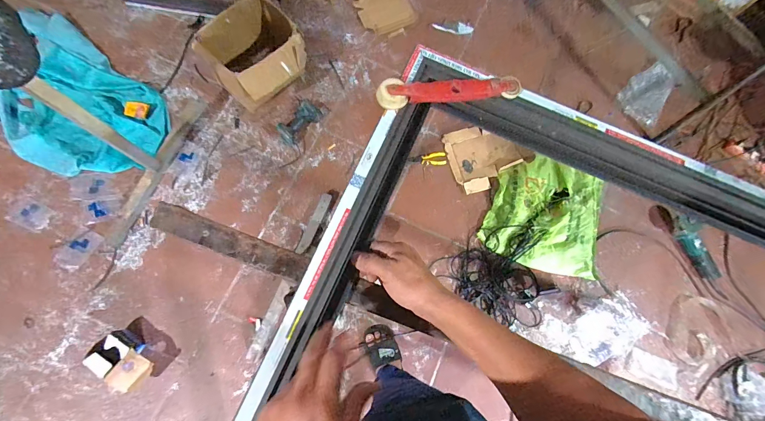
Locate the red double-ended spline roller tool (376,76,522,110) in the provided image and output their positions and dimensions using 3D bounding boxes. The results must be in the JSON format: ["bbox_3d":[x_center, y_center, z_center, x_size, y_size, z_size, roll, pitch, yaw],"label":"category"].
[{"bbox_3d":[0.095,-0.172,0.475,0.202,0.030,0.037,-8,76,-6],"label":"red double-ended spline roller tool"}]

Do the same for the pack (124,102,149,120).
[{"bbox_3d":[-0.992,-0.406,1.380,0.083,0.019,0.063,10,75,-2],"label":"pack"}]

